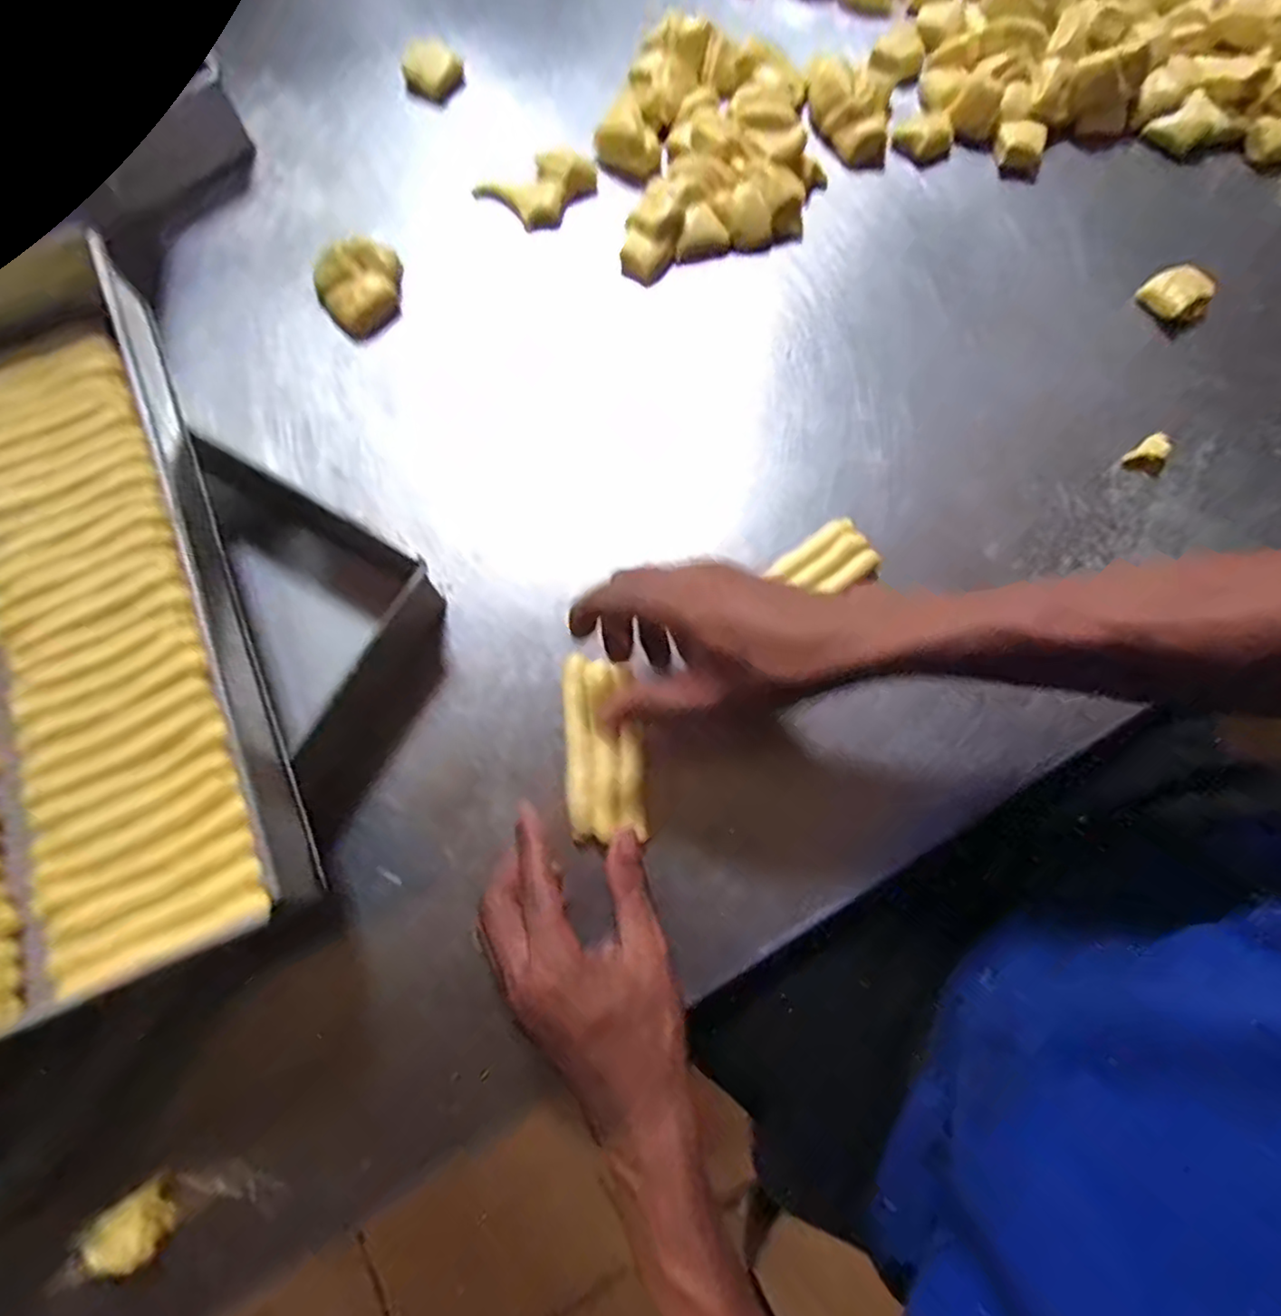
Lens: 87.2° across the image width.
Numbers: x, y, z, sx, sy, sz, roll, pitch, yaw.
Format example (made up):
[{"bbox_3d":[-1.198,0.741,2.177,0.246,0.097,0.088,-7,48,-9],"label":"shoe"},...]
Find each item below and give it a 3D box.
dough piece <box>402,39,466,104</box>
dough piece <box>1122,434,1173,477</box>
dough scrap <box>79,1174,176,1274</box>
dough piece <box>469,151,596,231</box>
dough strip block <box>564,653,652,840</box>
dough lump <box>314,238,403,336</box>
[{"bbox_3d":[-0.179,-0.505,0.578,0.049,0.026,0.055,-17,74,-4],"label":"dough piece"},{"bbox_3d":[0.358,-0.141,0.471,0.034,0.011,0.023,-36,76,-10],"label":"dough piece"},{"bbox_3d":[-0.258,0.289,0.340,0.034,0.016,0.030,-28,75,-8],"label":"dough scrap"},{"bbox_3d":[-0.081,-0.386,0.541,0.074,0.019,0.076,39,77,11],"label":"dough piece"},{"bbox_3d":[-0.024,0.051,0.407,0.048,0.012,0.111,-10,75,-3],"label":"dough strip block"},{"bbox_3d":[-0.208,-0.279,0.506,0.064,0.035,0.054,-26,75,-7],"label":"dough lump"}]

